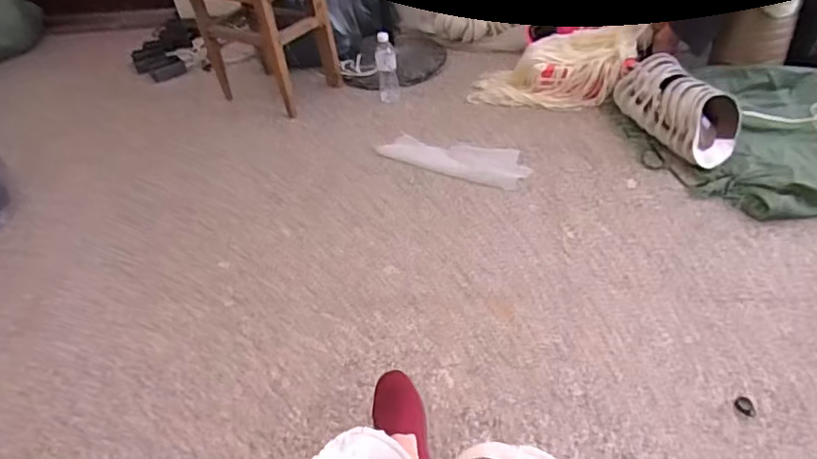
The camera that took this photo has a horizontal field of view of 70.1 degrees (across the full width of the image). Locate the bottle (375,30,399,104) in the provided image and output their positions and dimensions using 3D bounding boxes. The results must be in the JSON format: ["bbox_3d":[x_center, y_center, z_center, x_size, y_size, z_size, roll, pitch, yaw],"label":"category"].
[{"bbox_3d":[-0.067,-0.491,1.775,0.062,0.188,0.054,-5,41,1],"label":"bottle"}]

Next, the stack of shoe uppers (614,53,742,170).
[{"bbox_3d":[0.712,-0.326,1.535,0.182,0.129,0.395,-17,43,-12],"label":"stack of shoe uppers"}]

